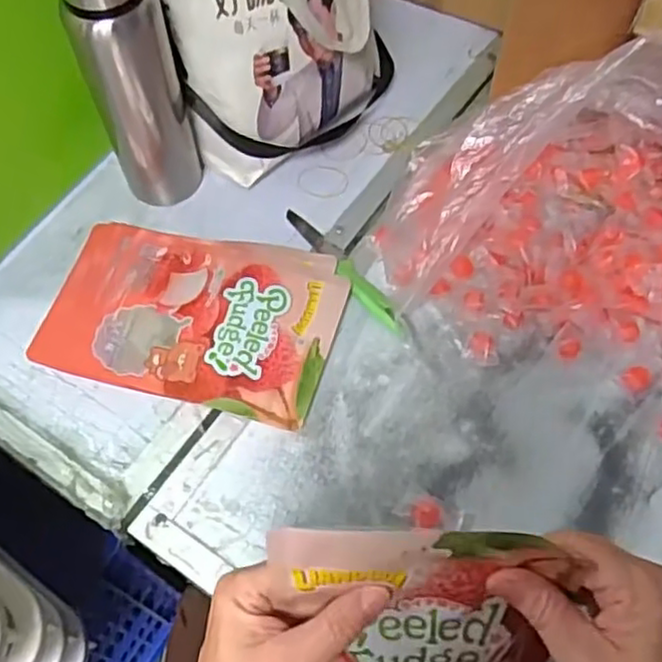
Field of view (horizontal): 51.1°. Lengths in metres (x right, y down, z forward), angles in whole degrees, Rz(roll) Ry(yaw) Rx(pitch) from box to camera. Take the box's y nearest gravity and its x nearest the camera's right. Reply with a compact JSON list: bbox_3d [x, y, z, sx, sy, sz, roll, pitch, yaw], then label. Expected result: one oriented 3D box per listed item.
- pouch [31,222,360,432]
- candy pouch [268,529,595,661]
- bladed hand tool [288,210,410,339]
[{"bbox_3d":[-0.126,-0.017,0.638,0.257,0.023,0.170,13,61,8],"label":"pouch"},{"bbox_3d":[0.046,0.187,0.381,0.144,0.200,0.022,1,31,3],"label":"candy pouch"},{"bbox_3d":[0.014,-0.060,0.660,0.023,0.012,0.185,-29,64,-15],"label":"bladed hand tool"}]

